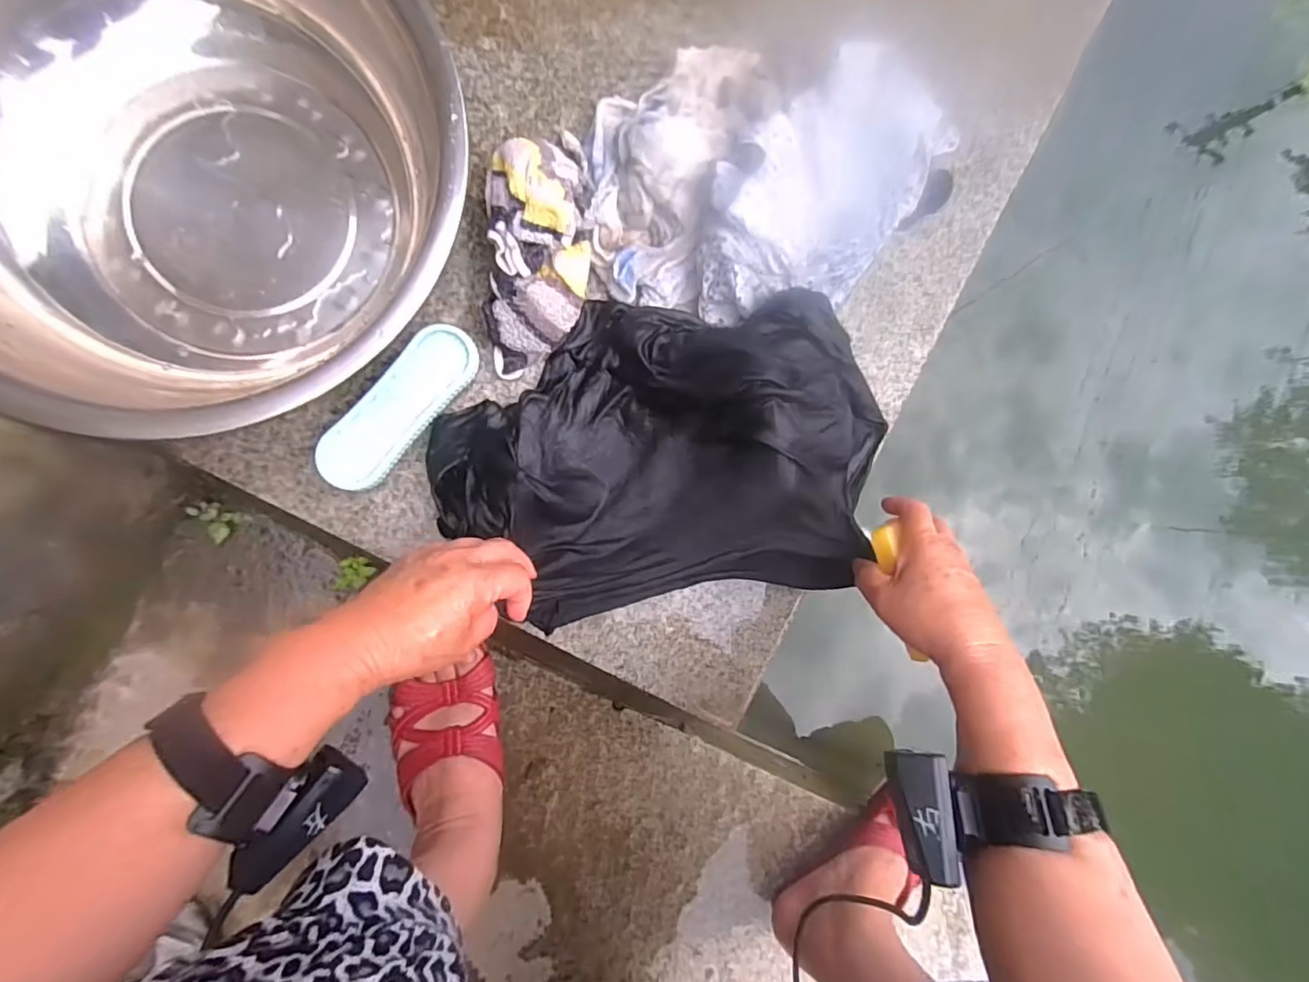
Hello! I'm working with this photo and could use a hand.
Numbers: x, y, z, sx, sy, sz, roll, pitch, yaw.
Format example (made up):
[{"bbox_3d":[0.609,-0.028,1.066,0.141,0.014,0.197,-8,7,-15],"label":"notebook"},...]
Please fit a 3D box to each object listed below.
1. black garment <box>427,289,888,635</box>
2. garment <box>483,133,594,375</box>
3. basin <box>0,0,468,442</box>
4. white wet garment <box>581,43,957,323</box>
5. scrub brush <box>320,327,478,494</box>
[{"bbox_3d":[0.015,-0.032,0.466,0.378,0.066,0.246,-6,89,-8],"label":"black garment"},{"bbox_3d":[-0.093,-0.204,0.449,0.080,0.070,0.203,3,88,-8],"label":"garment"},{"bbox_3d":[-0.318,-0.217,0.392,0.364,0.126,0.321,-10,90,-8],"label":"basin"},{"bbox_3d":[0.109,-0.278,0.473,0.322,0.086,0.230,-5,89,-8],"label":"white wet garment"},{"bbox_3d":[-0.203,-0.066,0.450,0.052,0.035,0.149,40,83,-5],"label":"scrub brush"}]

